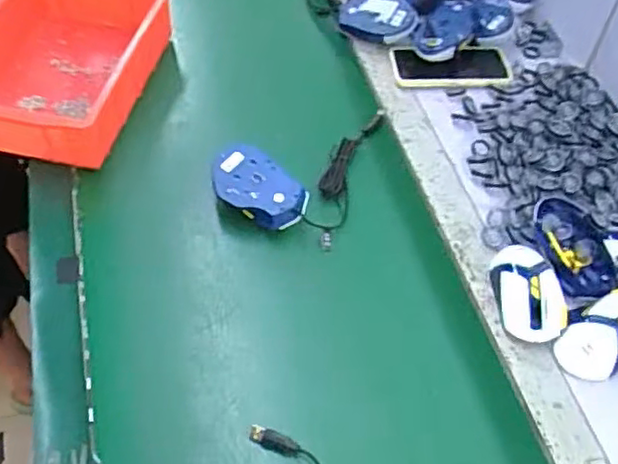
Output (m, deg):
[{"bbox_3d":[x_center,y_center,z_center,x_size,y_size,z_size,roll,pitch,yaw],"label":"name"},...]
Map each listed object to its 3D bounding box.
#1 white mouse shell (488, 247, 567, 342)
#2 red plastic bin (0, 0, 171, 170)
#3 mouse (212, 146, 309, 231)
[{"bbox_3d":[0.231,0.060,0.691,0.064,0.034,0.111,-1,52,-5],"label":"white mouse shell"},{"bbox_3d":[-0.321,-0.220,0.841,0.225,0.089,0.294,7,53,6],"label":"red plastic bin"},{"bbox_3d":[-0.058,-0.049,0.755,0.119,0.036,0.071,34,76,16],"label":"mouse"}]

